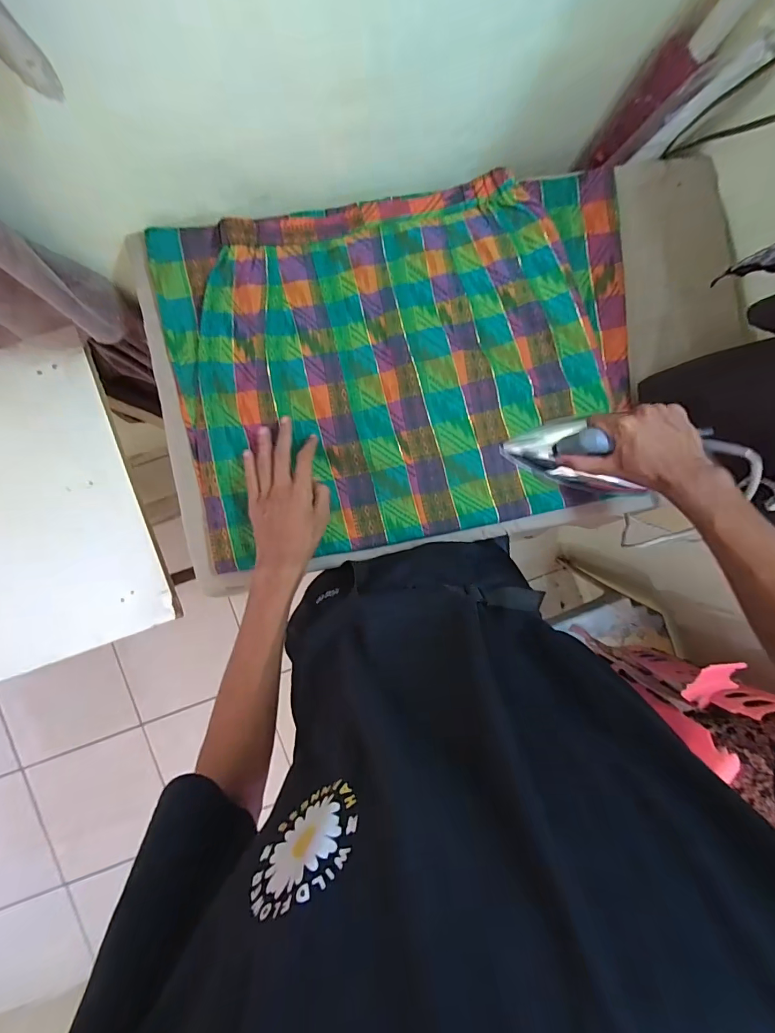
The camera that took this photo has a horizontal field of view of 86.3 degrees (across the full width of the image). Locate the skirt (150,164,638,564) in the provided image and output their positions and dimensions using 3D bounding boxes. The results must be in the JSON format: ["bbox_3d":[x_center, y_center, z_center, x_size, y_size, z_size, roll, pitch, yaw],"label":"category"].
[{"bbox_3d":[0.027,-0.192,0.539,0.583,0.022,0.432,-9,91,-3],"label":"skirt"}]

